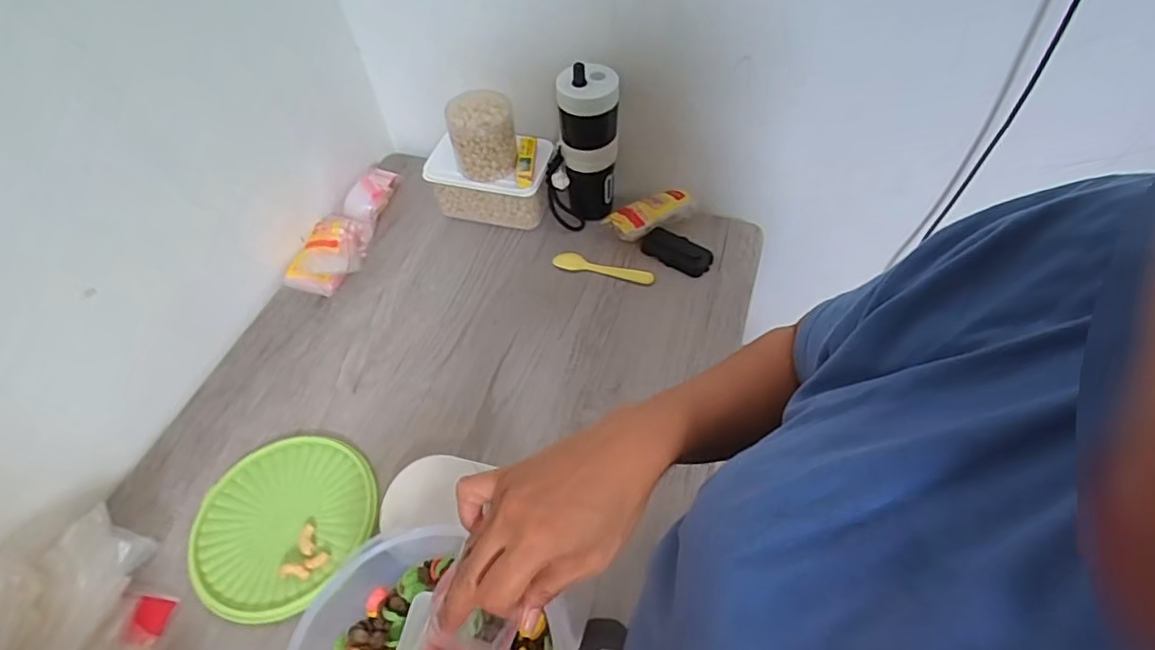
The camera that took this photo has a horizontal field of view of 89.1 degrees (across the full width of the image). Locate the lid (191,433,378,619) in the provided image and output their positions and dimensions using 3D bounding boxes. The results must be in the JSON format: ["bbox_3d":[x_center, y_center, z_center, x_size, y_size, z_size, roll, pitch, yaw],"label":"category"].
[{"bbox_3d":[-0.344,0.222,0.681,0.190,0.016,0.205,-1,54,2],"label":"lid"}]

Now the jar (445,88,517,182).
[{"bbox_3d":[-0.145,-0.294,0.884,0.094,0.103,0.113,-12,54,-5],"label":"jar"}]

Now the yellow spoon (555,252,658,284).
[{"bbox_3d":[0.039,-0.088,0.892,0.155,0.011,0.030,13,56,12],"label":"yellow spoon"}]

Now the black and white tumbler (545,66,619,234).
[{"bbox_3d":[0.006,-0.254,0.874,0.108,0.237,0.070,-7,53,-2],"label":"black and white tumbler"}]

